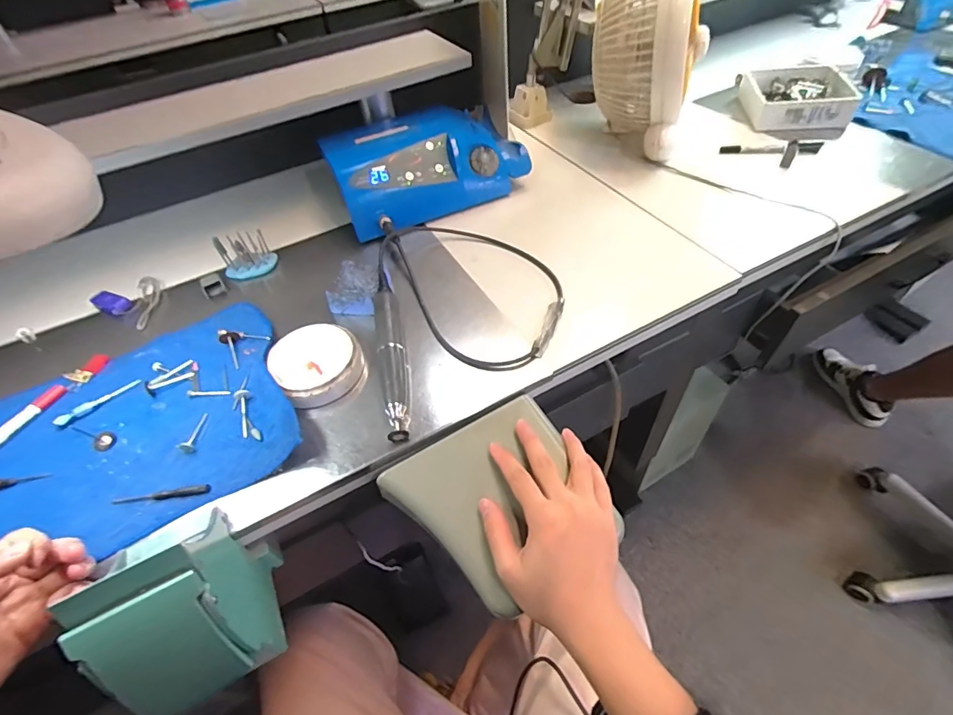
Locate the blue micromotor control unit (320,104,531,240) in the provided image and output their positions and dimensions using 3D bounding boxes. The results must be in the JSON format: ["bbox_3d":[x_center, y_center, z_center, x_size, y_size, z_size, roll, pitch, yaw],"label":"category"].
[{"bbox_3d":[-0.069,-0.274,0.639,0.261,0.074,0.184,-20,51,-11],"label":"blue micromotor control unit"}]

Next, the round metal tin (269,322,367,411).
[{"bbox_3d":[-0.155,0.006,0.451,0.081,0.031,0.086,-3,50,3],"label":"round metal tin"}]

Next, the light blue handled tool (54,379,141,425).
[{"bbox_3d":[-0.367,0.042,0.446,0.075,0.007,0.011,-35,55,-22],"label":"light blue handled tool"}]

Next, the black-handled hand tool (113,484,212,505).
[{"bbox_3d":[-0.260,0.114,0.380,0.079,0.005,0.007,-8,50,-1],"label":"black-handled hand tool"}]

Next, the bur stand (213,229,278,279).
[{"bbox_3d":[-0.281,-0.125,0.561,0.058,0.047,0.031,-23,52,-14],"label":"bur stand"}]

